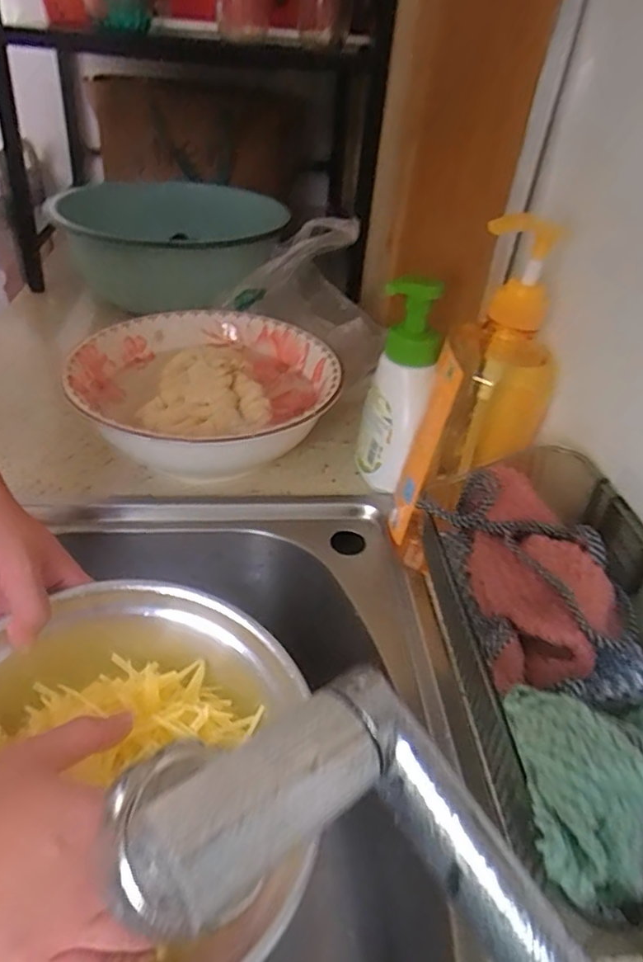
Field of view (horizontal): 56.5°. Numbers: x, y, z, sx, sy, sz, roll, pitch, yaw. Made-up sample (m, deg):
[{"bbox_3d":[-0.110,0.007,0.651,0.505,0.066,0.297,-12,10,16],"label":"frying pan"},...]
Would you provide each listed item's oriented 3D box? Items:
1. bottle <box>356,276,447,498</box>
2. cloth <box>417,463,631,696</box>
[{"bbox_3d":[0.067,-0.078,0.534,0.054,0.199,0.064,8,37,3],"label":"bottle"},{"bbox_3d":[0.107,0.049,0.328,0.069,0.051,0.137,-3,38,-10],"label":"cloth"}]

